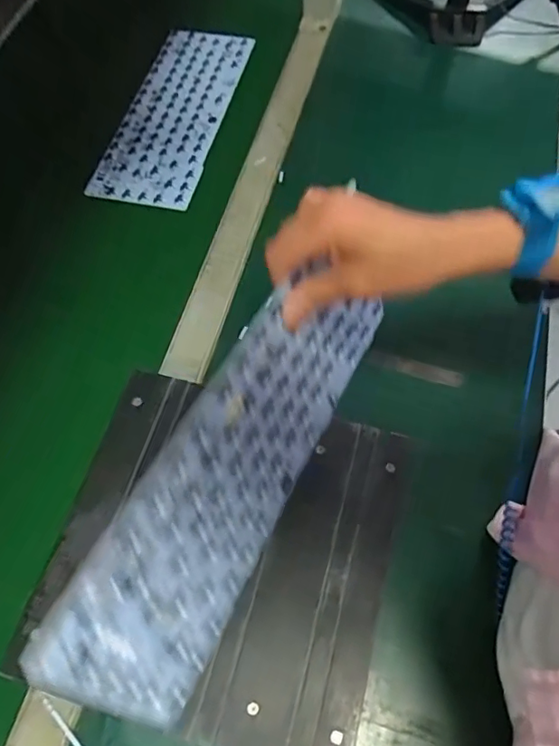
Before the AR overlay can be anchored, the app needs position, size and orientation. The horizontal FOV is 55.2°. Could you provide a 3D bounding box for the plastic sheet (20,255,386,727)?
[{"bbox_3d":[-0.013,0.040,0.310,0.006,0.120,0.288,13,58,31],"label":"plastic sheet"}]

